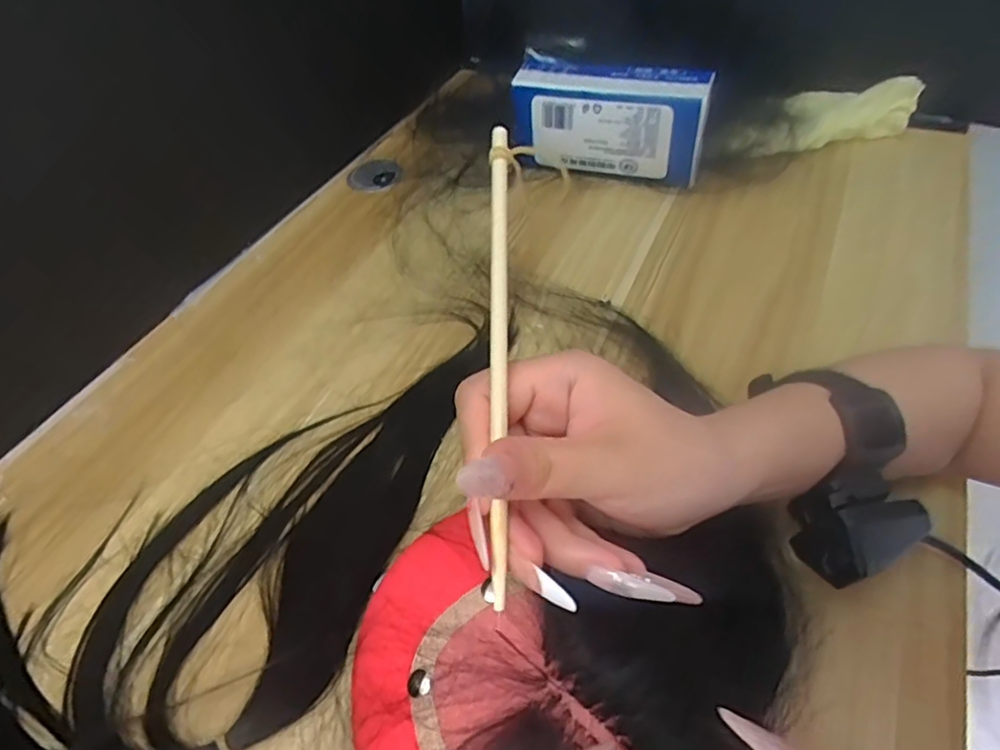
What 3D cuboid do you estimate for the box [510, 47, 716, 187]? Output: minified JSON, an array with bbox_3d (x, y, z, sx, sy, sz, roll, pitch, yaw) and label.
[{"bbox_3d":[0.102,-0.238,0.588,0.182,0.089,0.061,18,53,20],"label":"box"}]

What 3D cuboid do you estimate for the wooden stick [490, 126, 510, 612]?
[{"bbox_3d":[0.000,-0.013,0.218,0.007,0.008,0.177,-1,73,5],"label":"wooden stick"}]

